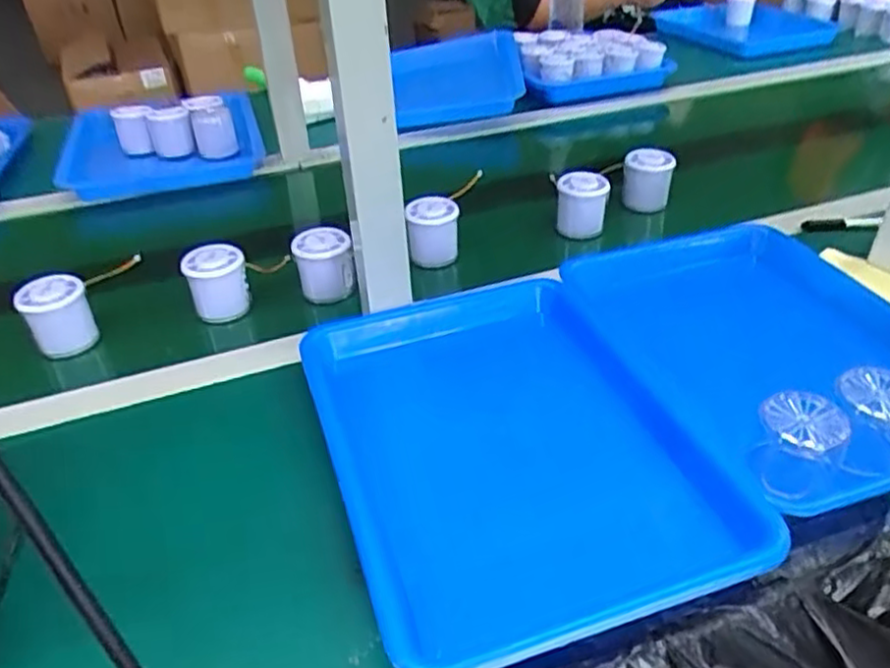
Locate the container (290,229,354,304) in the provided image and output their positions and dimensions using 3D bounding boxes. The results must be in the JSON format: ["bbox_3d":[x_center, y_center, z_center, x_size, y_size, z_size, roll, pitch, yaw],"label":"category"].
[{"bbox_3d":[-0.119,-0.065,0.697,0.054,0.061,0.052,-2,36,1],"label":"container"}]

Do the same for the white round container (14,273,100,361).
[{"bbox_3d":[-0.356,-0.016,0.653,0.057,0.058,0.054,-23,41,-25],"label":"white round container"}]

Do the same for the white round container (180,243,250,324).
[{"bbox_3d":[-0.219,-0.050,0.683,0.056,0.060,0.049,-16,38,-17],"label":"white round container"}]

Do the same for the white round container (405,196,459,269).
[{"bbox_3d":[-0.013,-0.108,0.744,0.051,0.064,0.052,-2,36,1],"label":"white round container"}]

